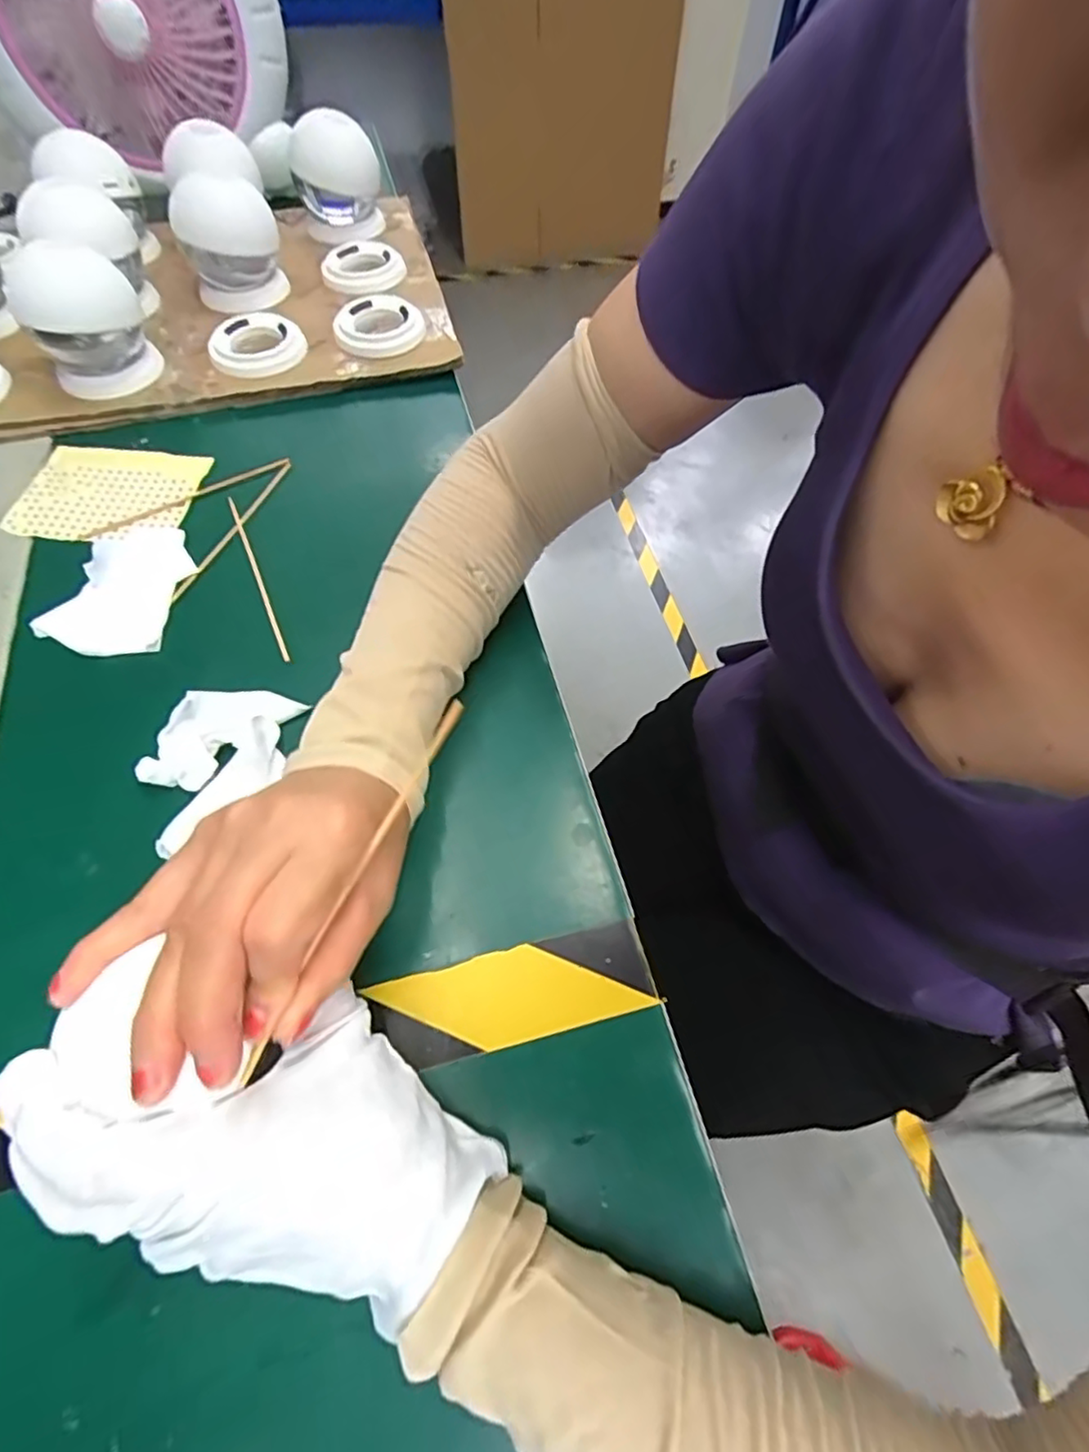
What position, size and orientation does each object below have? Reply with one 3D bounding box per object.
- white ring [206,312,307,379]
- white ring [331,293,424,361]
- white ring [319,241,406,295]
[{"bbox_3d":[-0.222,-0.295,0.489,0.069,0.012,0.070,1,59,-1],"label":"white ring"},{"bbox_3d":[-0.133,-0.324,0.508,0.068,0.012,0.078,-9,60,-7],"label":"white ring"},{"bbox_3d":[-0.160,-0.400,0.552,0.072,0.012,0.072,1,59,-1],"label":"white ring"}]

